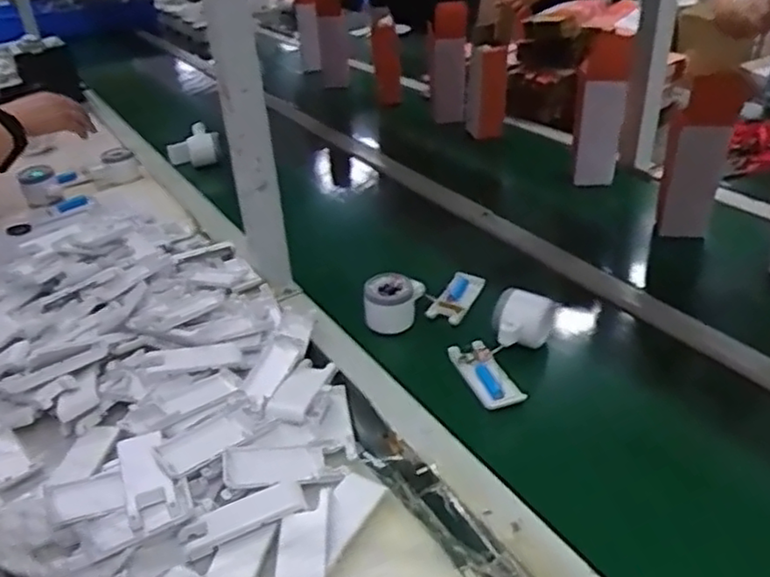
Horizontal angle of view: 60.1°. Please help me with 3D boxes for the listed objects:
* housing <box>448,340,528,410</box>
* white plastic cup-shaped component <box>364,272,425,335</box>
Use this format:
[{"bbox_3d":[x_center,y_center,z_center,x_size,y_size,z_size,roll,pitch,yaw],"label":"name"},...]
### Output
[{"bbox_3d":[0.105,0.091,0.700,0.043,0.014,0.096,-14,33,-14],"label":"housing"},{"bbox_3d":[0.012,0.014,0.793,0.068,0.052,0.059,-3,32,4],"label":"white plastic cup-shaped component"}]

